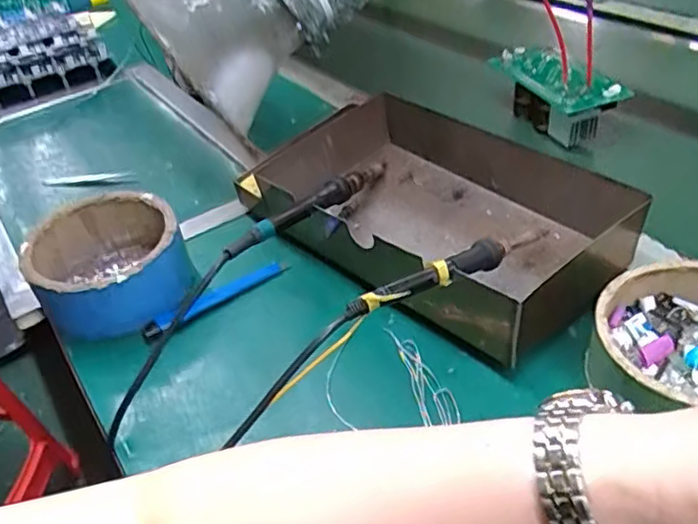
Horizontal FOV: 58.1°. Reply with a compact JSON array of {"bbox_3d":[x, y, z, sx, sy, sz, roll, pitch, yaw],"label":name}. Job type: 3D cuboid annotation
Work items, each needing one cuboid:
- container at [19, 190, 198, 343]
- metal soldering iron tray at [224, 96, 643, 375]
[{"bbox_3d":[-0.205,0.001,0.534,0.117,0.066,0.143,-25,43,-21],"label":"container"},{"bbox_3d":[0.073,-0.059,0.532,0.195,0.080,0.311,-33,47,-28],"label":"metal soldering iron tray"}]

